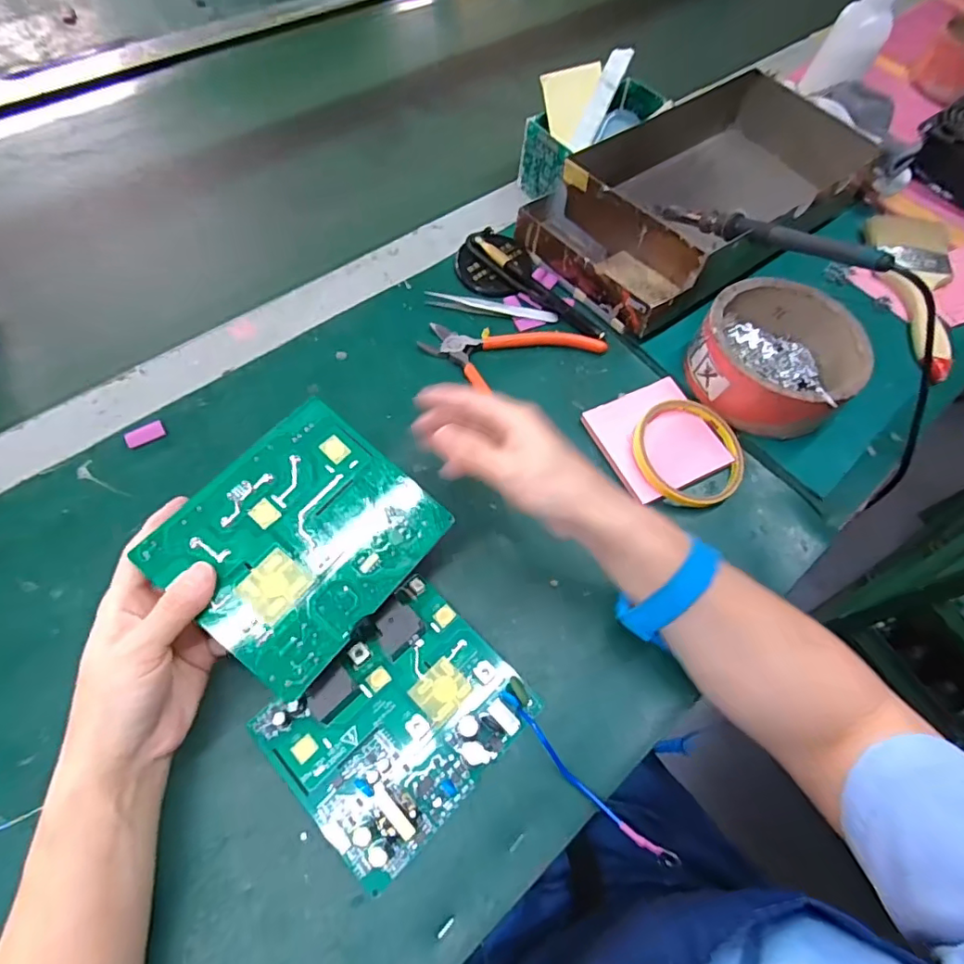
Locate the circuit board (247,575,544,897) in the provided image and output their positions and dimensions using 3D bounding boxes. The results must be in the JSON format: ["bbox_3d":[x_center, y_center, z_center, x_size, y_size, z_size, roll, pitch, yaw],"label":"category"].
[{"bbox_3d":[-0.047,0.133,0.304,0.129,0.023,0.107,-41,72,-21],"label":"circuit board"}]

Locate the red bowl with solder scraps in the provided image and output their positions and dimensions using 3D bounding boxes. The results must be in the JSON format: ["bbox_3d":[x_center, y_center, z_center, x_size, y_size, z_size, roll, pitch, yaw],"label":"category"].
[{"bbox_3d":[0.231,-0.097,0.427,0.119,0.053,0.120,2,62,-3],"label":"red bowl with solder scraps"}]

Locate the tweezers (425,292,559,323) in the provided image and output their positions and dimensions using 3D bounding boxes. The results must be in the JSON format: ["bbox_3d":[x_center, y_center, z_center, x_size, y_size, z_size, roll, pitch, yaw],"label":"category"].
[{"bbox_3d":[0.009,-0.152,0.466,0.112,0.013,0.009,8,62,0],"label":"tweezers"}]

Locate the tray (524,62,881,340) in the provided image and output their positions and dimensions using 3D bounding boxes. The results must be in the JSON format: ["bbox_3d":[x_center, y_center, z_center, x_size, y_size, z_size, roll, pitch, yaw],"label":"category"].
[{"bbox_3d":[0.208,-0.270,0.505,0.328,0.069,0.172,-34,69,-19],"label":"tray"}]

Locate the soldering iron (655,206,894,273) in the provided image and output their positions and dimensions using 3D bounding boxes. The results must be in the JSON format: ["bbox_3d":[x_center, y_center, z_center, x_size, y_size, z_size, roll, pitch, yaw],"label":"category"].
[{"bbox_3d":[0.224,-0.202,0.435,0.017,0.017,0.207,-30,46,-18],"label":"soldering iron"}]

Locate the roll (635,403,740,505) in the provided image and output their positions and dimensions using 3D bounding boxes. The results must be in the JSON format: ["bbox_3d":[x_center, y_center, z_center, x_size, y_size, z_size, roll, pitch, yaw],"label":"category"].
[{"bbox_3d":[0.157,-0.024,0.400,0.085,0.021,0.080,2,62,-3],"label":"roll"}]

